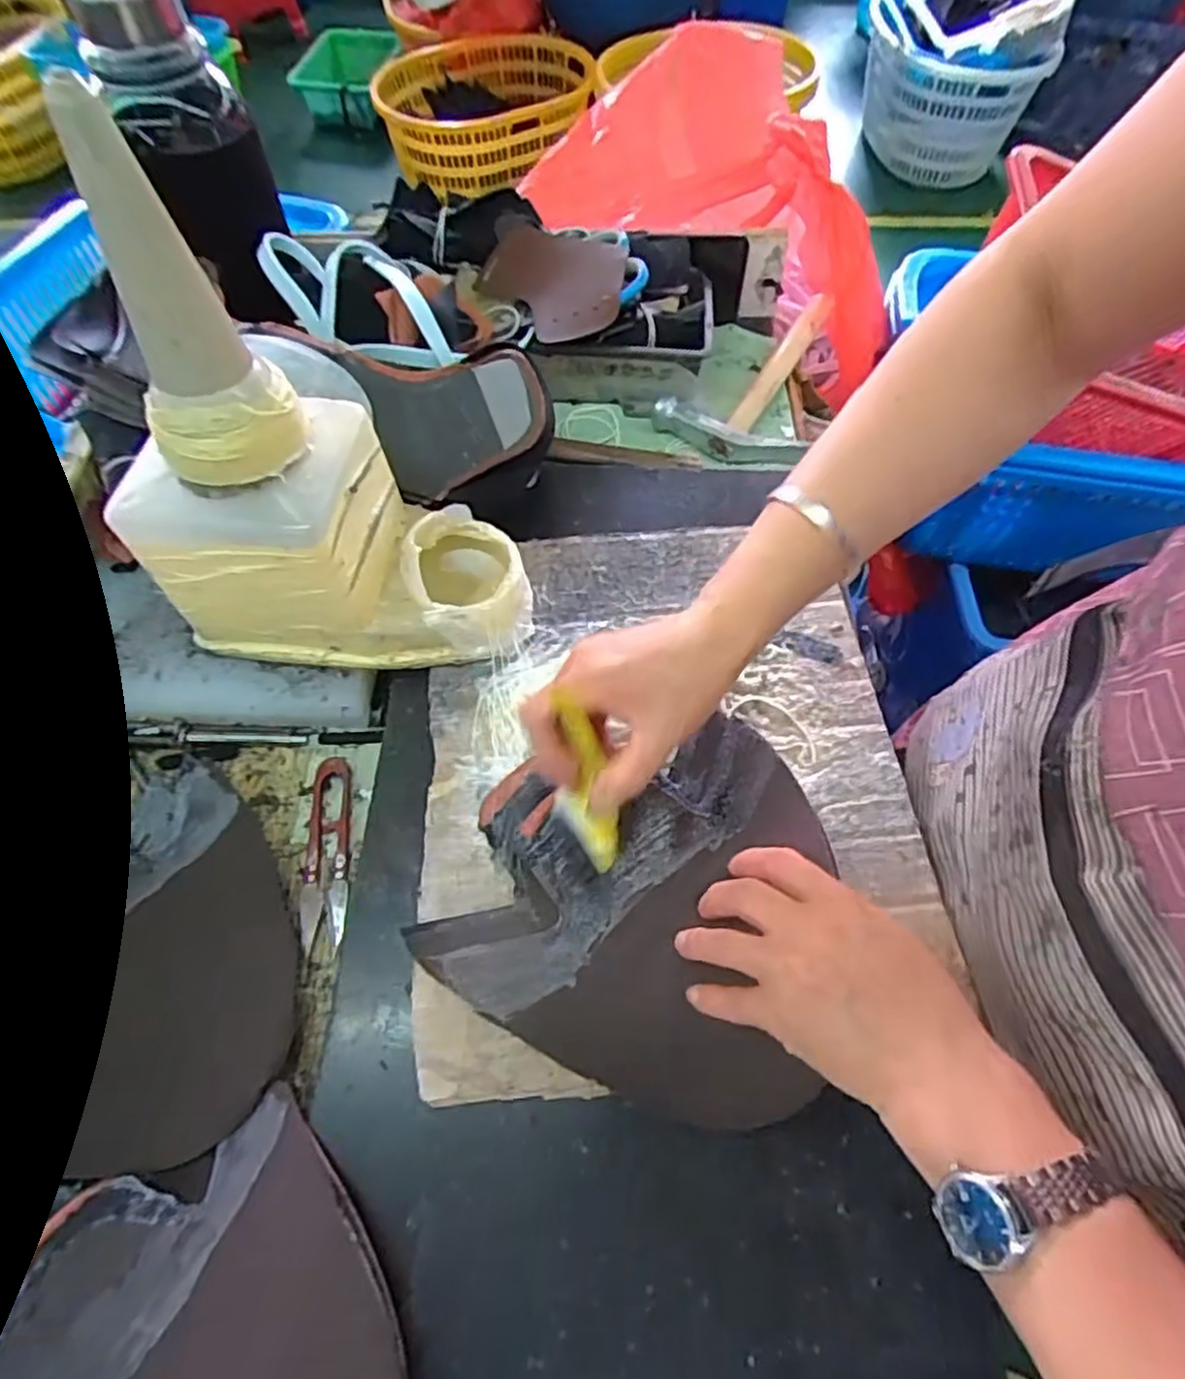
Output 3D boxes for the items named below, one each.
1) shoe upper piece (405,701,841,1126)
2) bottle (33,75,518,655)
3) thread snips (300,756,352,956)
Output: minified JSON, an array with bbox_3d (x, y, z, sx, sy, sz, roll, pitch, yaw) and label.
[{"bbox_3d":[0.033,0.096,0.379,0.190,0.017,0.196,25,65,14],"label":"shoe upper piece"},{"bbox_3d":[-0.140,-0.114,0.371,0.196,0.250,0.102,7,60,3],"label":"bottle"},{"bbox_3d":[-0.158,0.095,0.430,0.027,0.007,0.112,-7,61,-4],"label":"thread snips"}]

